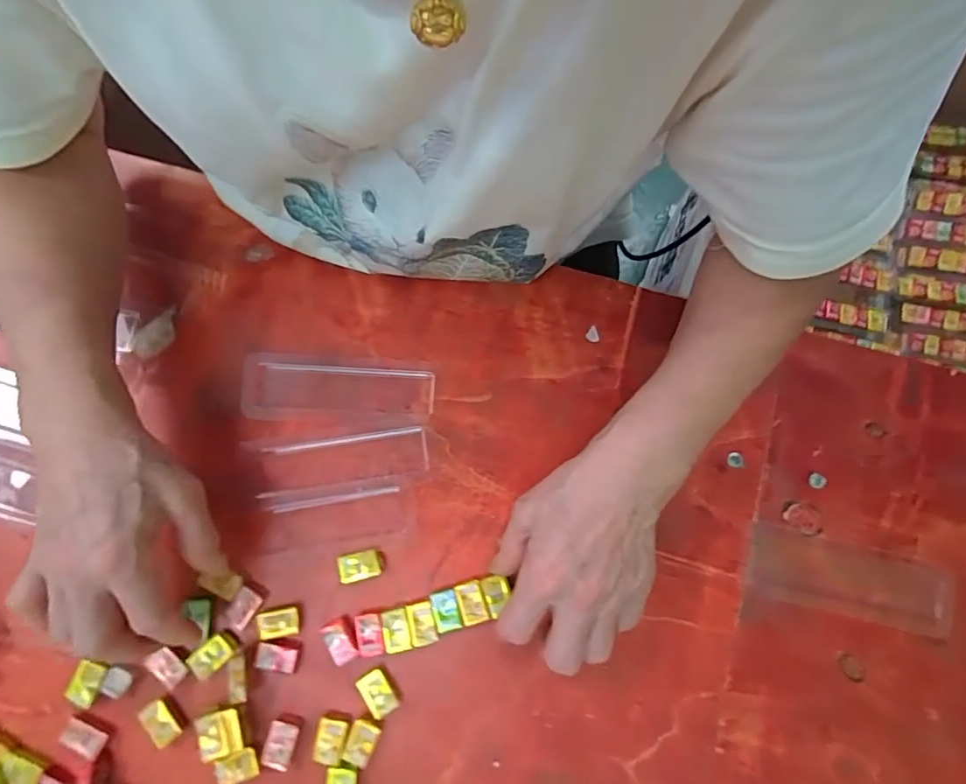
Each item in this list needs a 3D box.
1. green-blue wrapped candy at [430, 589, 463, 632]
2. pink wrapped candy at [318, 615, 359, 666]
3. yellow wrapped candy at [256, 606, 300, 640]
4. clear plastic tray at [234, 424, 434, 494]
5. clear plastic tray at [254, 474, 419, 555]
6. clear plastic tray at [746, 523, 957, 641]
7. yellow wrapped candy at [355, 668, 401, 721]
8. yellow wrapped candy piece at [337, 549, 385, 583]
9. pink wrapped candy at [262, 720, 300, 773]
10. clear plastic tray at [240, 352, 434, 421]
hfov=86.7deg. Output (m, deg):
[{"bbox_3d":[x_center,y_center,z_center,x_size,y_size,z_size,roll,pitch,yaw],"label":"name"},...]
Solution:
[{"bbox_3d":[-0.024,0.142,0.332,0.017,0.004,0.024,-14,80,-4],"label":"green-blue wrapped candy"},{"bbox_3d":[-0.092,0.161,0.329,0.017,0.005,0.026,-29,81,-6],"label":"pink wrapped candy"},{"bbox_3d":[-0.133,0.150,0.331,0.027,0.005,0.018,-11,80,-3],"label":"yellow wrapped candy"},{"bbox_3d":[-0.102,0.046,0.351,0.125,0.010,0.036,-5,79,-2],"label":"clear plastic tray"},{"bbox_3d":[-0.100,0.085,0.349,0.105,0.008,0.044,-6,79,-2],"label":"clear plastic tray"},{"bbox_3d":[0.240,0.124,0.338,0.125,0.018,0.046,15,79,2],"label":"clear plastic tray"},{"bbox_3d":[-0.066,0.191,0.324,0.018,0.007,0.028,-32,81,-7],"label":"yellow wrapped candy"},{"bbox_3d":[-0.081,0.115,0.339,0.030,0.007,0.018,-13,80,-3],"label":"yellow wrapped candy piece"},{"bbox_3d":[-0.126,0.219,0.316,0.018,0.004,0.026,13,79,2],"label":"pink wrapped candy"},{"bbox_3d":[-0.102,-0.001,0.358,0.131,0.010,0.044,4,79,0],"label":"clear plastic tray"}]

